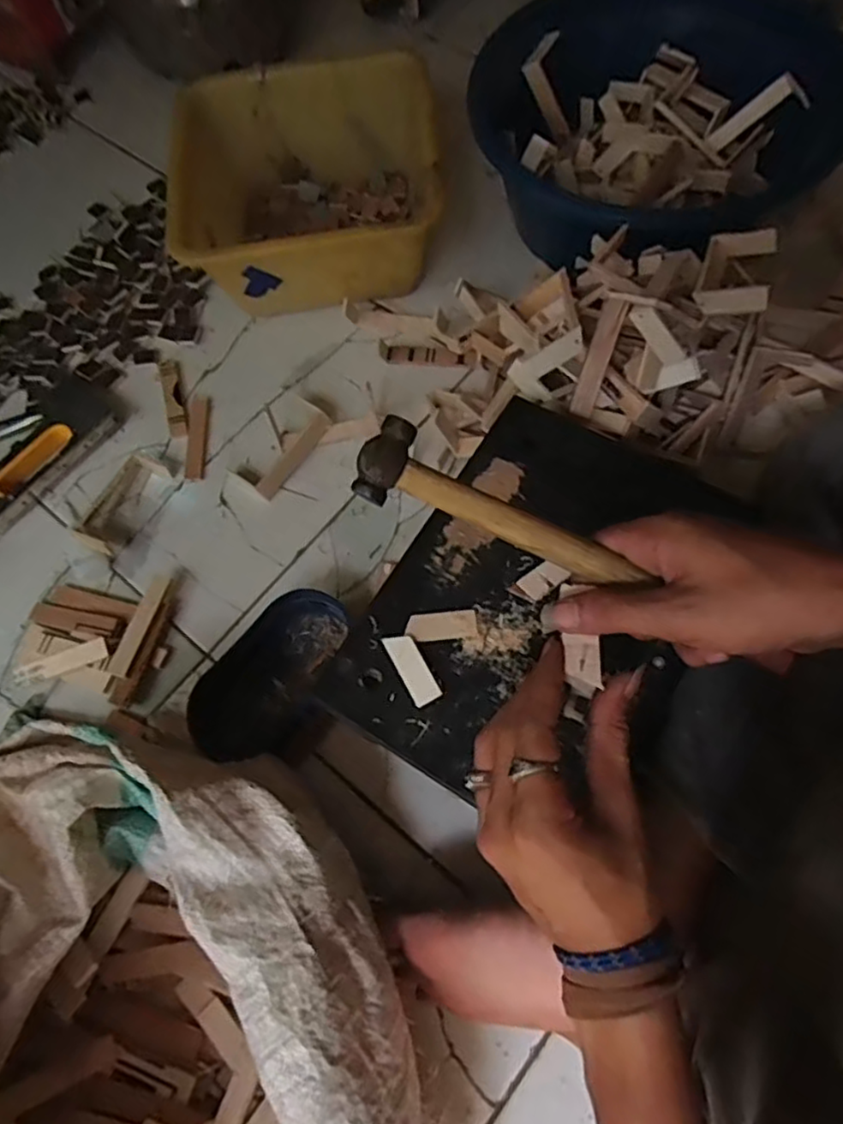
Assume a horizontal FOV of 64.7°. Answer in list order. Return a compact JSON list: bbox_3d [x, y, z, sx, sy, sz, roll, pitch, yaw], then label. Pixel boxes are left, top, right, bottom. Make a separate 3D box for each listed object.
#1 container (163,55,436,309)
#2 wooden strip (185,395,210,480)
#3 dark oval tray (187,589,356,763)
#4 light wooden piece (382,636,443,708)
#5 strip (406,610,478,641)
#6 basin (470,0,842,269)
[{"bbox_3d":[-0.119,-0.396,0.726,0.265,0.141,0.243,-2,67,4],"label":"container"},{"bbox_3d":[-0.236,-0.134,0.699,0.021,0.004,0.101,-4,67,3],"label":"wooden strip"},{"bbox_3d":[-0.128,0.098,0.577,0.092,0.038,0.163,37,75,17],"label":"dark oval tray"},{"bbox_3d":[-0.006,0.072,0.449,0.019,0.008,0.052,-28,68,-7],"label":"light wooden piece"},{"bbox_3d":[0.014,0.044,0.459,0.047,0.004,0.019,-6,67,2],"label":"strip"},{"bbox_3d":[0.223,-0.444,0.686,0.338,0.127,0.319,-42,70,-12],"label":"basin"}]

